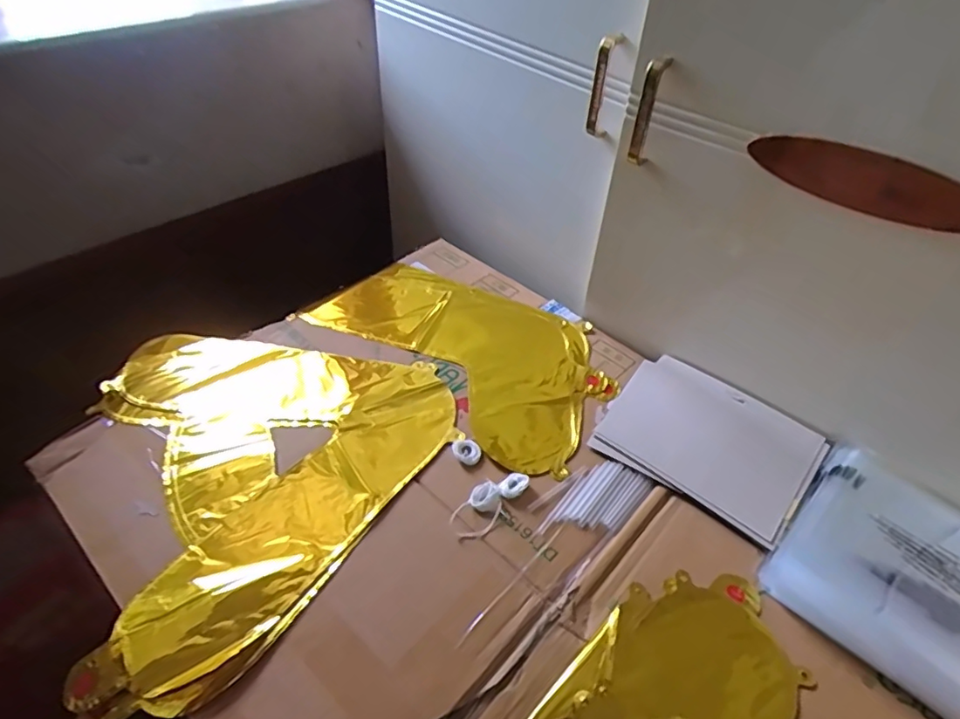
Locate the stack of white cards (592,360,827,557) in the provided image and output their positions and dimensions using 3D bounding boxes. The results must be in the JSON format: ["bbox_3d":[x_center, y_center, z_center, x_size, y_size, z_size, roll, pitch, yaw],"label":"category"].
[{"bbox_3d":[0.244,0.086,0.617,0.203,0.014,0.168,29,51,24],"label":"stack of white cards"}]

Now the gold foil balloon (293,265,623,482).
[{"bbox_3d":[-0.015,-0.023,0.713,0.387,0.014,0.213,33,52,27],"label":"gold foil balloon"}]

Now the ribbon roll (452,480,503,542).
[{"bbox_3d":[0.000,0.141,0.537,0.033,0.012,0.062,24,49,20],"label":"ribbon roll"}]

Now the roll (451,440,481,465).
[{"bbox_3d":[-0.013,0.094,0.586,0.028,0.006,0.030,1,45,-1],"label":"roll"}]

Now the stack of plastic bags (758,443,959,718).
[{"bbox_3d":[0.396,0.192,0.500,0.228,0.023,0.217,35,53,28],"label":"stack of plastic bags"}]

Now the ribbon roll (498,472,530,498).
[{"bbox_3d":[0.032,0.123,0.557,0.030,0.013,0.020,-31,54,-29],"label":"ribbon roll"}]

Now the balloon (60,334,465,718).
[{"bbox_3d":[-0.195,0.092,0.574,0.340,0.028,0.388,-14,47,-15],"label":"balloon"}]

